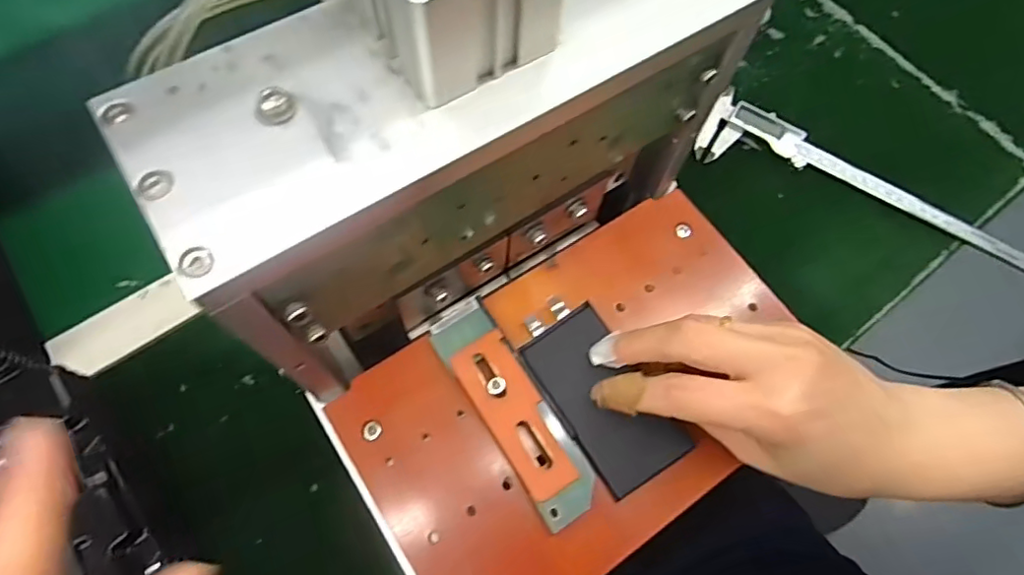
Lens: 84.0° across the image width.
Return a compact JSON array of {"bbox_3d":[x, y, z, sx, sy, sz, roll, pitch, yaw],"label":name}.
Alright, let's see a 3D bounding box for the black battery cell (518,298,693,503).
[{"bbox_3d":[0.043,0.053,0.275,0.043,0.013,0.084,-30,73,-15],"label":"black battery cell"}]

